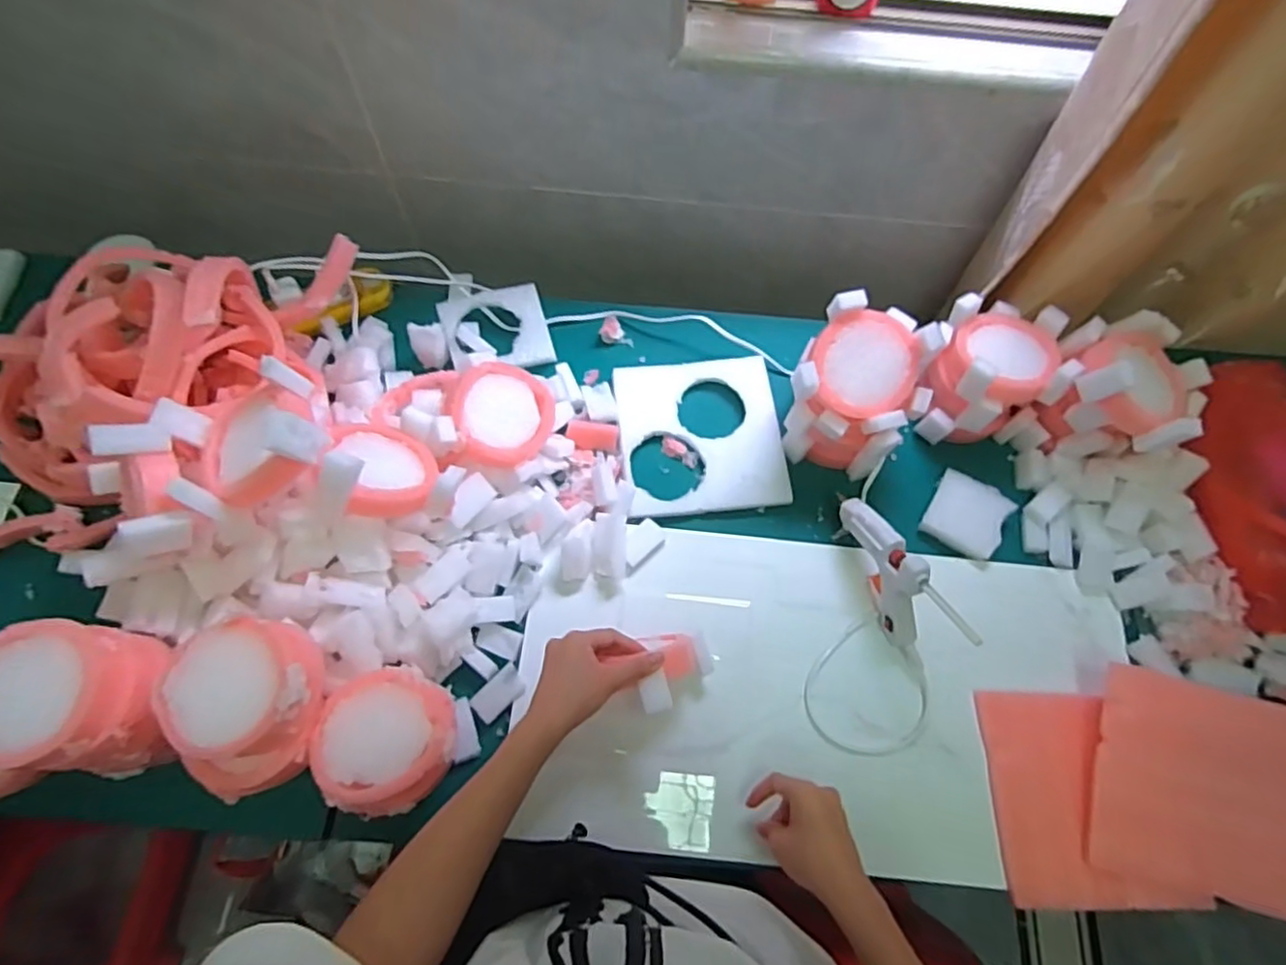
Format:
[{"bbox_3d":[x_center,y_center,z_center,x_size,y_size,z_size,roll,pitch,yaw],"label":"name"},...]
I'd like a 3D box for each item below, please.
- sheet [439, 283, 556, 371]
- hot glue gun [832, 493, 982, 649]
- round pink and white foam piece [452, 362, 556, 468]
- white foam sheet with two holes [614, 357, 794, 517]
[{"bbox_3d":[-0.166,-0.175,0.761,0.114,0.009,0.108,-15,68,-9],"label":"sheet"},{"bbox_3d":[0.234,0.083,0.633,0.026,0.102,0.162,-19,69,-10],"label":"hot glue gun"},{"bbox_3d":[-0.140,-0.064,0.657,0.097,0.025,0.099,17,72,-25],"label":"round pink and white foam piece"},{"bbox_3d":[0.062,-0.053,0.738,0.175,0.021,0.178,-5,67,-4],"label":"white foam sheet with two holes"}]

